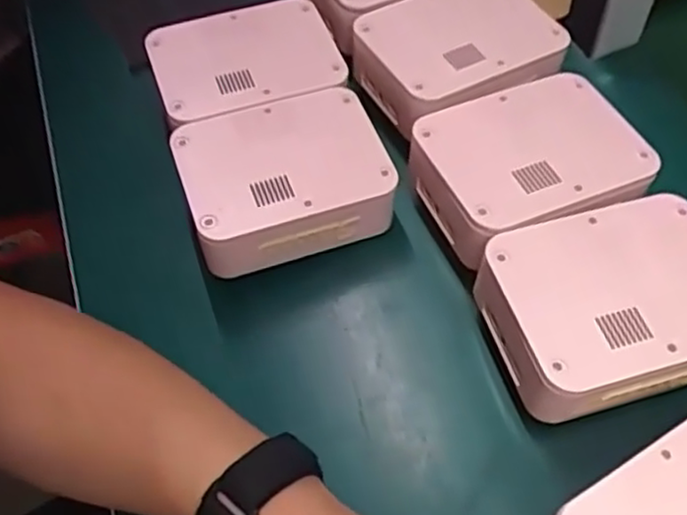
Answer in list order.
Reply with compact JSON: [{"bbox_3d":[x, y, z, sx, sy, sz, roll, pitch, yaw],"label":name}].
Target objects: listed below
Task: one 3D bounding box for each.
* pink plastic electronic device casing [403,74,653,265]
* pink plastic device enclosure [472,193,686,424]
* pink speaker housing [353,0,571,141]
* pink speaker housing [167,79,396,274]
[{"bbox_3d":[0.115,-0.058,0.445,0.130,0.039,0.105,-22,58,-10],"label":"pink plastic electronic device casing"},{"bbox_3d":[0.148,0.025,0.390,0.128,0.041,0.102,-17,57,-7],"label":"pink plastic device enclosure"},{"bbox_3d":[0.081,-0.144,0.501,0.135,0.040,0.108,-23,58,-11],"label":"pink speaker housing"},{"bbox_3d":[-0.040,-0.053,0.465,0.131,0.042,0.105,-17,58,-7],"label":"pink speaker housing"}]

